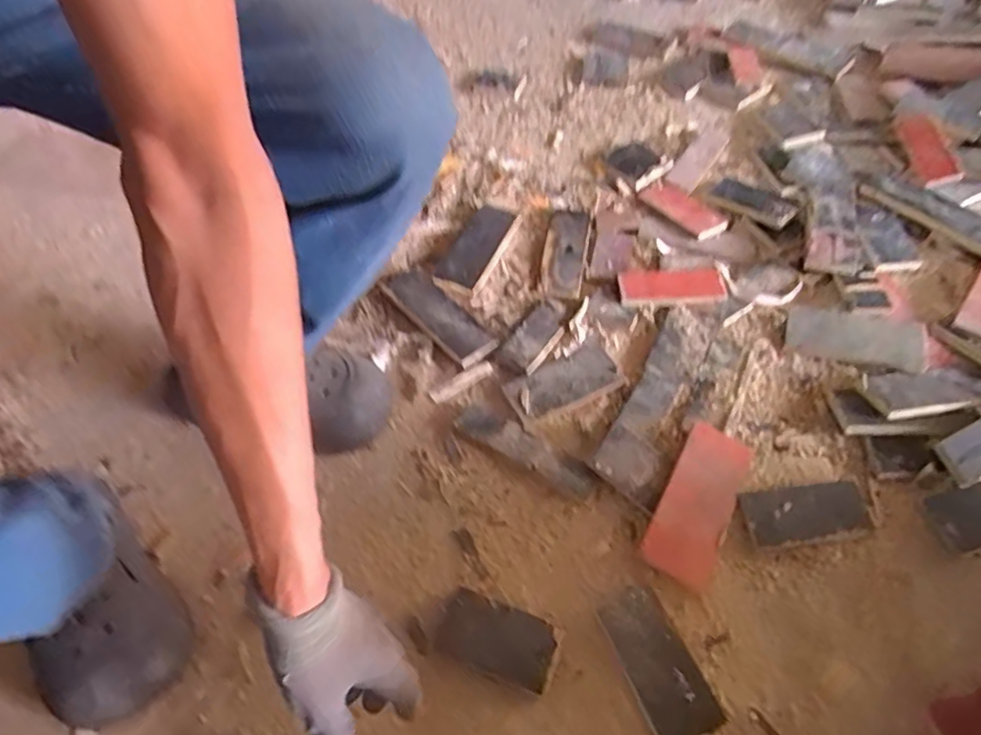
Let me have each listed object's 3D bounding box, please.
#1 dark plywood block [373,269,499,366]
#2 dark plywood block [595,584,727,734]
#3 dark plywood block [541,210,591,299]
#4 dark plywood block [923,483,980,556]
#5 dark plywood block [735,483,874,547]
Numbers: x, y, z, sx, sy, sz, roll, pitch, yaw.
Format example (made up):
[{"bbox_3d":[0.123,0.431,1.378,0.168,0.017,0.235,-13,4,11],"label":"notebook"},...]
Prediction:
[{"bbox_3d":[-0.071,-0.069,0.800,0.063,0.019,0.178,-33,59,-20],"label":"dark plywood block"},{"bbox_3d":[0.151,0.268,0.550,0.064,0.011,0.128,-22,56,-13],"label":"dark plywood block"},{"bbox_3d":[0.108,-0.167,0.864,0.056,0.014,0.173,8,55,8],"label":"dark plywood block"},{"bbox_3d":[0.500,0.153,0.623,0.080,0.009,0.060,-13,54,-7],"label":"dark plywood block"},{"bbox_3d":[0.328,0.149,0.625,0.126,0.017,0.053,-8,54,-3],"label":"dark plywood block"}]

